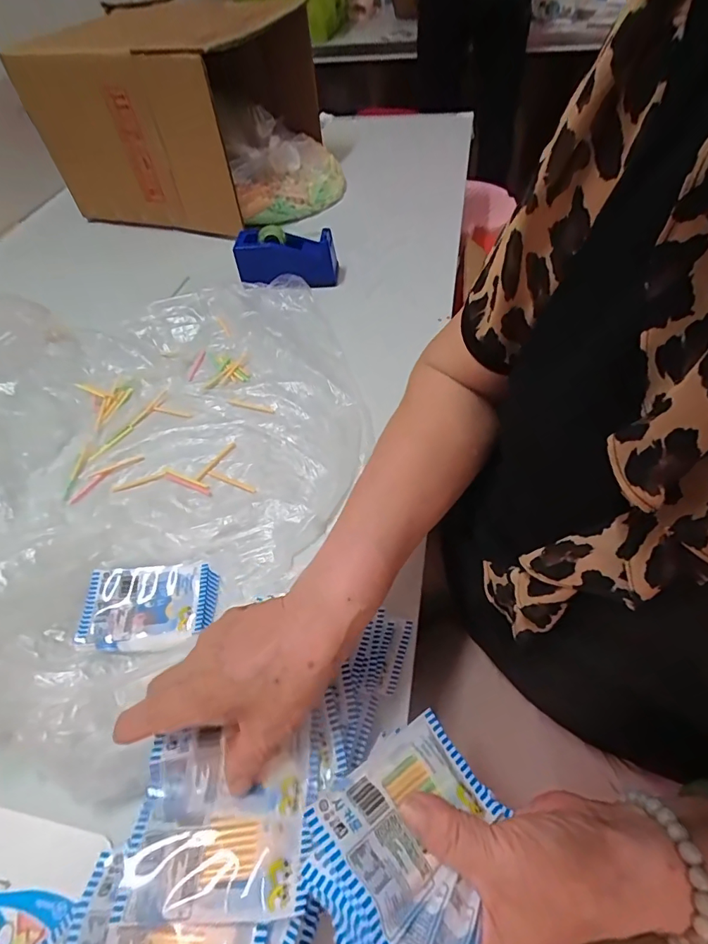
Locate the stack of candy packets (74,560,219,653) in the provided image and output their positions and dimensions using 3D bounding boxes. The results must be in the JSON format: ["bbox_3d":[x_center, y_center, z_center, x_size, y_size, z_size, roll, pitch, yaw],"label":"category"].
[{"bbox_3d":[-0.182,0.116,0.399,0.115,0.011,0.074,-9,53,-1],"label":"stack of candy packets"}]

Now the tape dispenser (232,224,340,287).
[{"bbox_3d":[-0.104,-0.328,0.691,0.148,0.065,0.072,-8,53,0],"label":"tape dispenser"}]

